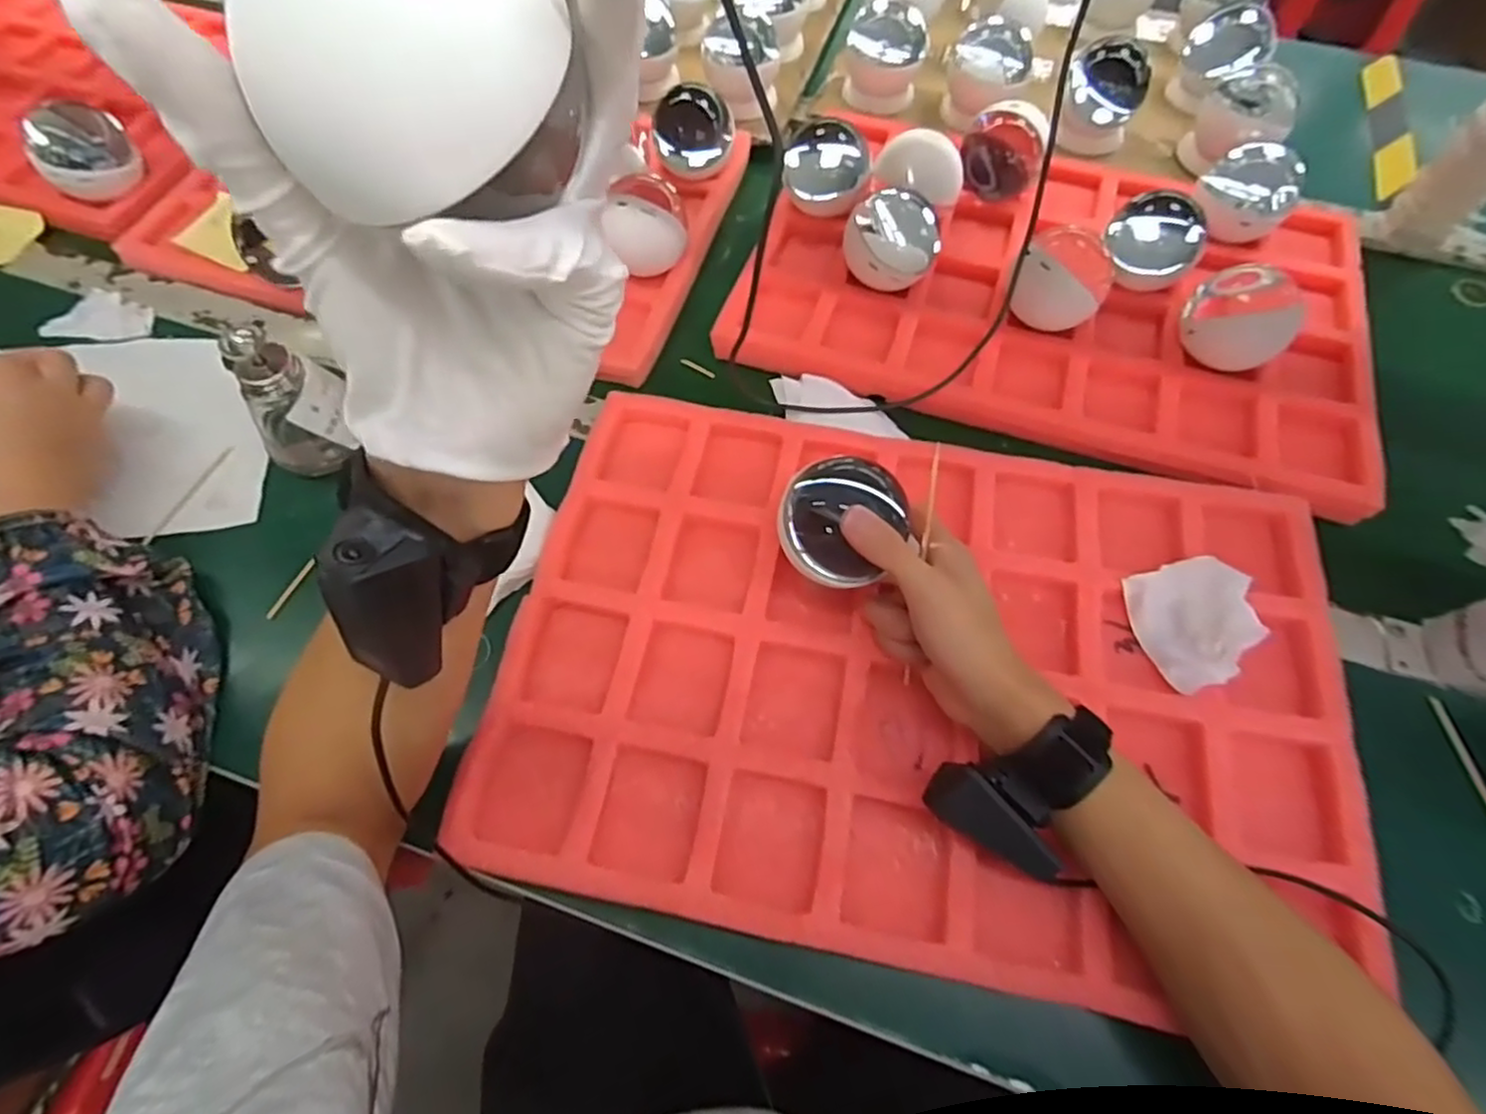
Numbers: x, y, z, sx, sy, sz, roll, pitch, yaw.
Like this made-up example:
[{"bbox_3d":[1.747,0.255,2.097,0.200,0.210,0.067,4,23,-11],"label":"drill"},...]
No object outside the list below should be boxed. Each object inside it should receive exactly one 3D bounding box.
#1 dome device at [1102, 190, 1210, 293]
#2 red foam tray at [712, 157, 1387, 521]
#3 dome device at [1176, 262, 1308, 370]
[{"bbox_3d":[0.339,-0.261,0.571,0.075,0.062,0.075,35,68,16],"label":"dome device"},{"bbox_3d":[0.265,-0.236,0.590,0.492,0.033,0.349,21,65,10],"label":"red foam tray"},{"bbox_3d":[0.386,-0.187,0.533,0.077,0.064,0.065,37,69,17],"label":"dome device"}]

